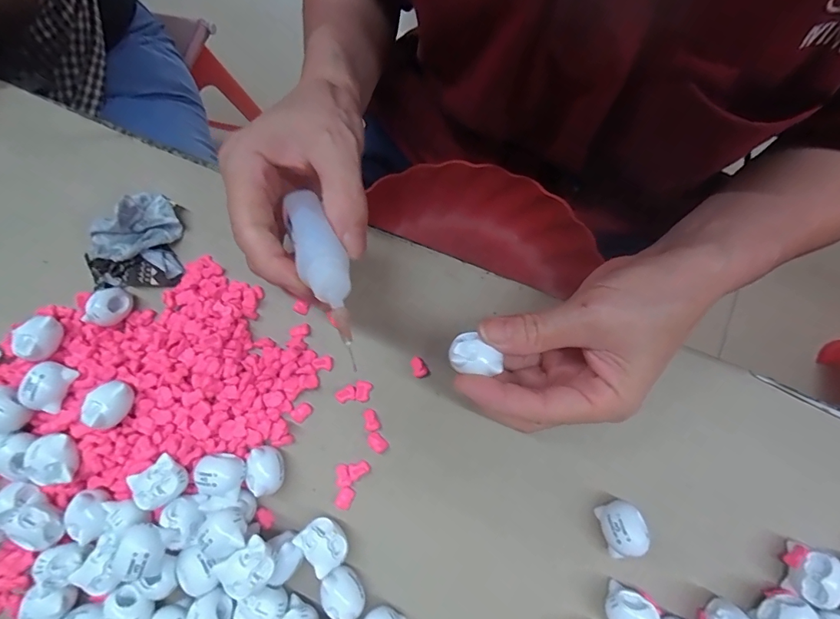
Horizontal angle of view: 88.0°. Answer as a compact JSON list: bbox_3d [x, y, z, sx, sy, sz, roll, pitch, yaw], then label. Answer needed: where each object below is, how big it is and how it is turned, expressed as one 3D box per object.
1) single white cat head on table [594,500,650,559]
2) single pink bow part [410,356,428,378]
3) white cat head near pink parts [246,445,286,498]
[{"bbox_3d":[0.105,0.115,0.228,0.020,0.022,0.023,-21,76,-3],"label":"single white cat head on table"},{"bbox_3d":[-0.001,0.035,0.261,0.008,0.007,0.013,-29,76,-5],"label":"single pink bow part"},{"bbox_3d":[-0.085,0.090,0.244,0.018,0.020,0.025,-6,75,1],"label":"white cat head near pink parts"}]

